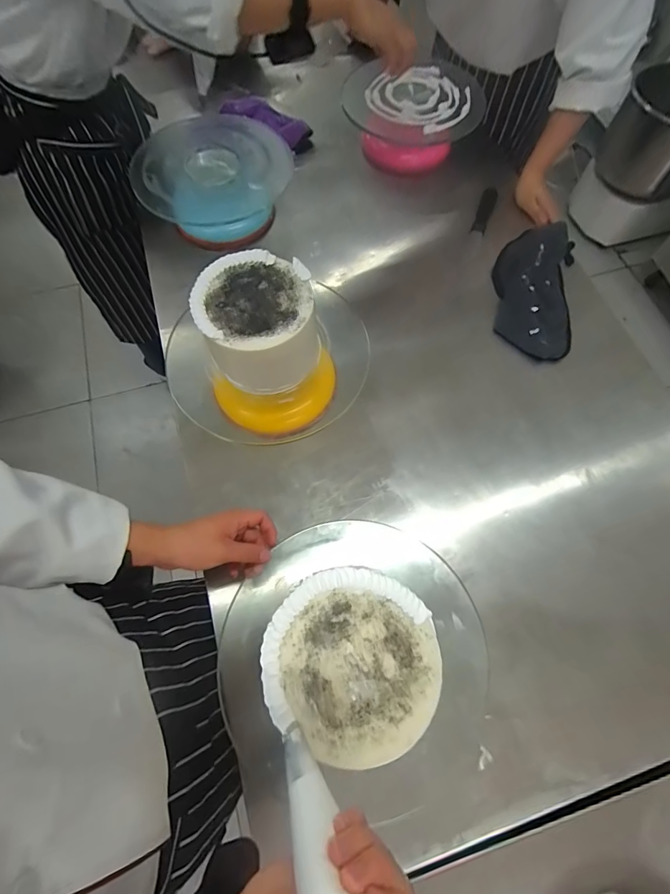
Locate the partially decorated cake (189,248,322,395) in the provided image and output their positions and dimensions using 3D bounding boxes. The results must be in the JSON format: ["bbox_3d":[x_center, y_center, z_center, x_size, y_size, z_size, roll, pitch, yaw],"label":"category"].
[{"bbox_3d":[-0.099,-0.164,0.528,0.141,0.097,0.148,-9,69,-4],"label":"partially decorated cake"}]

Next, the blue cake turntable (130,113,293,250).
[{"bbox_3d":[-0.220,-0.499,0.754,0.269,0.103,0.275,0,69,0],"label":"blue cake turntable"}]

